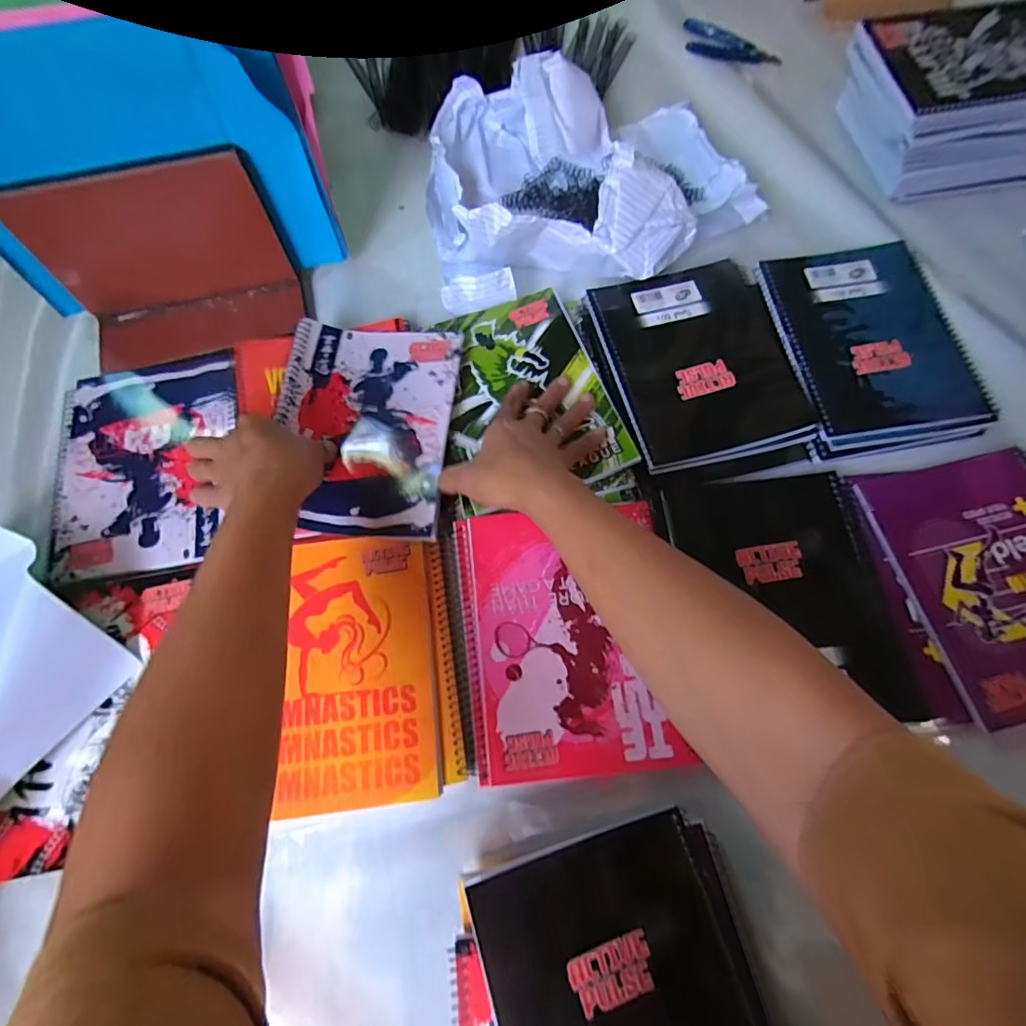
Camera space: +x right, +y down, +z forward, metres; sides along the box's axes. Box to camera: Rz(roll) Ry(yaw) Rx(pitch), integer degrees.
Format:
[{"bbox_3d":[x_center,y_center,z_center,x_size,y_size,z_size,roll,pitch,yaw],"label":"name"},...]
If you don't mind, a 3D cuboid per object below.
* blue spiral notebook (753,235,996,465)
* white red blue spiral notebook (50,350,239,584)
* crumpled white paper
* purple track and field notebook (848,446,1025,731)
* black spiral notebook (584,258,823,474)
[{"bbox_3d":[0.329,-0.159,0.494,0.157,0.015,0.213,-7,68,-1],"label":"blue spiral notebook"},{"bbox_3d":[-0.319,-0.048,0.472,0.149,0.008,0.203,-11,69,-3],"label":"white red blue spiral notebook"},{"bbox_3d":[0.076,-0.335,0.528,0.319,0.083,0.237,-10,68,-2],"label":"crumpled white paper"},{"bbox_3d":[0.377,0.048,0.415,0.147,0.007,0.197,-11,69,-3],"label":"purple track and field notebook"},{"bbox_3d":[0.167,-0.145,0.488,0.155,0.012,0.205,-14,69,-4],"label":"black spiral notebook"}]

